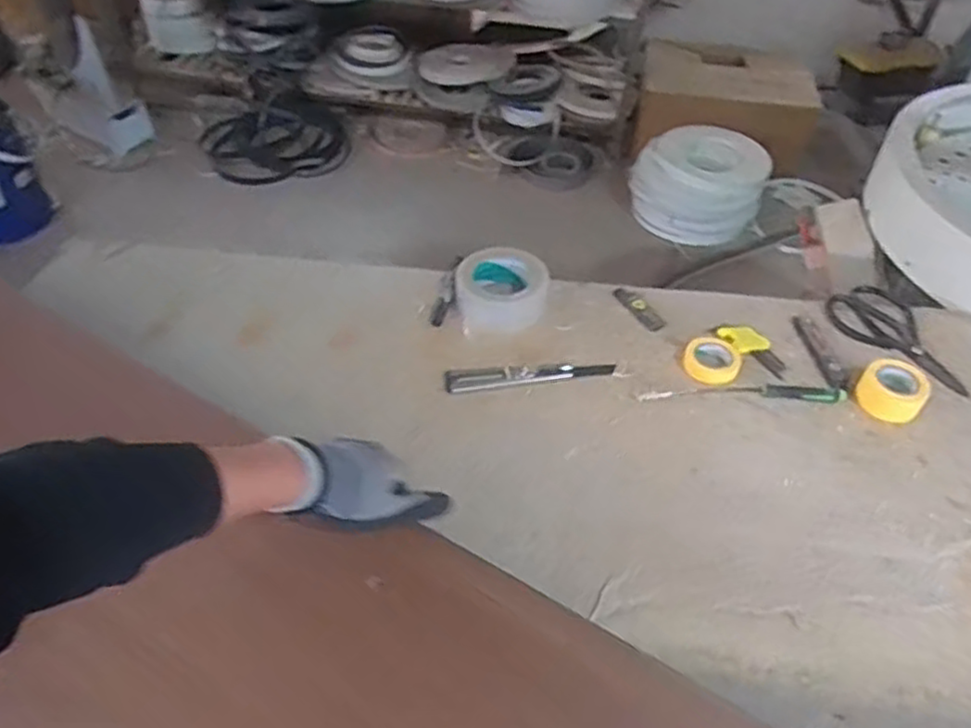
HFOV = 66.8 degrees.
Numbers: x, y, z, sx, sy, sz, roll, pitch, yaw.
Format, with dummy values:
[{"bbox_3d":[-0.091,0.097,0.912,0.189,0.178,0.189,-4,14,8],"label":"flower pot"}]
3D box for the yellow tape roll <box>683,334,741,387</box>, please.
[{"bbox_3d":[0.266,-0.006,0.864,0.062,0.014,0.075,12,48,8],"label":"yellow tape roll"}]

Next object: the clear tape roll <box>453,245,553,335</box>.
[{"bbox_3d":[0.022,-0.095,0.930,0.115,0.052,0.114,1,47,-1],"label":"clear tape roll"}]

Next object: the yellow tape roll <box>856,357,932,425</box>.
[{"bbox_3d":[0.453,0.029,0.817,0.068,0.042,0.065,1,47,-1],"label":"yellow tape roll"}]

